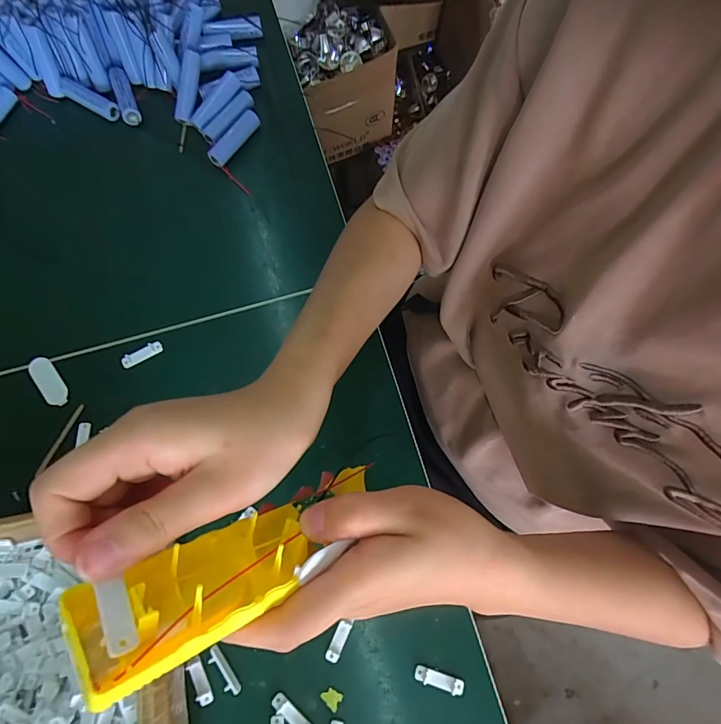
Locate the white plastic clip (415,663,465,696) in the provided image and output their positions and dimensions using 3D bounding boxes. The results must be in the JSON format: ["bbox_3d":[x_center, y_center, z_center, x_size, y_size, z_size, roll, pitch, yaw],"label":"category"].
[{"bbox_3d":[0.061,0.244,0.322,0.038,0.004,0.010,18,76,4],"label":"white plastic clip"}]

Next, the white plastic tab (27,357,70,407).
[{"bbox_3d":[-0.280,0.017,0.377,0.021,0.004,0.051,-39,79,-10],"label":"white plastic tab"}]

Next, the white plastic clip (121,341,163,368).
[{"bbox_3d":[-0.199,-0.007,0.382,0.037,0.005,0.011,-27,77,-7],"label":"white plastic clip"}]

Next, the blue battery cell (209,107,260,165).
[{"bbox_3d":[-0.130,-0.228,0.432,0.017,0.020,0.068,37,78,9],"label":"blue battery cell"}]

